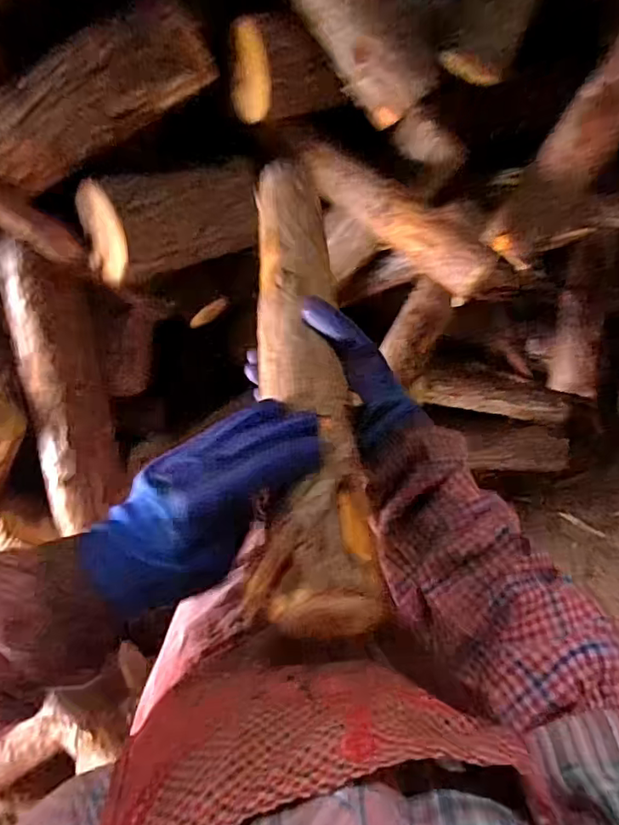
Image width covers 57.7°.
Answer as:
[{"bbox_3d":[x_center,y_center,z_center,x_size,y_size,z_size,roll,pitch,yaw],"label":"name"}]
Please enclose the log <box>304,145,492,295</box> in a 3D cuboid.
[{"bbox_3d":[0.119,-0.267,0.758,0.292,0.061,0.076,39,98,10],"label":"log"}]

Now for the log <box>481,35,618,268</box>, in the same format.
[{"bbox_3d":[0.428,-0.428,0.762,0.110,0.080,0.488,31,111,-4],"label":"log"}]

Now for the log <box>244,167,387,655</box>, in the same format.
[{"bbox_3d":[-0.010,-0.067,0.470,0.072,0.497,0.045,-8,140,2],"label":"log"}]

